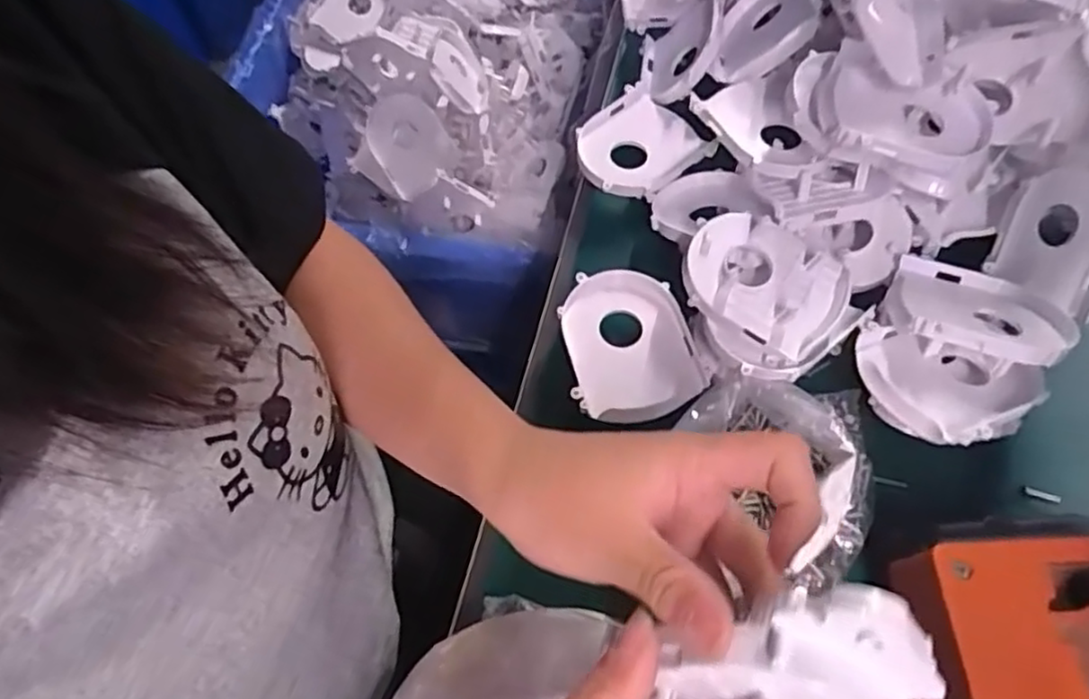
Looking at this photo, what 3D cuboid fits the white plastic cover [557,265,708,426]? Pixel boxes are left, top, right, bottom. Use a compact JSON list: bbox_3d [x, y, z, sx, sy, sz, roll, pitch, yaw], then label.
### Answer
[{"bbox_3d":[0.046,-0.003,0.370,0.068,0.013,0.088,-12,64,-4],"label":"white plastic cover"}]

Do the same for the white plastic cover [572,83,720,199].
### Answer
[{"bbox_3d":[0.060,-0.128,0.439,0.084,0.020,0.071,-38,69,-16],"label":"white plastic cover"}]

